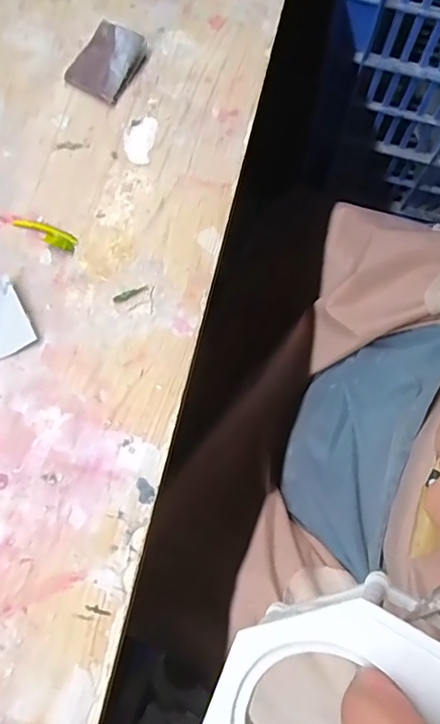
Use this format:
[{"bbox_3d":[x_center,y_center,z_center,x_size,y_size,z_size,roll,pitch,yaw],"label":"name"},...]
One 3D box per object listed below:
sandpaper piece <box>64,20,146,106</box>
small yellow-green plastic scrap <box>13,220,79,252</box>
[{"bbox_3d":[-0.073,-0.195,0.349,0.037,0.014,0.048,29,78,7],"label":"sandpaper piece"},{"bbox_3d":[-0.106,-0.078,0.324,0.041,0.004,0.012,21,77,5],"label":"small yellow-green plastic scrap"}]

